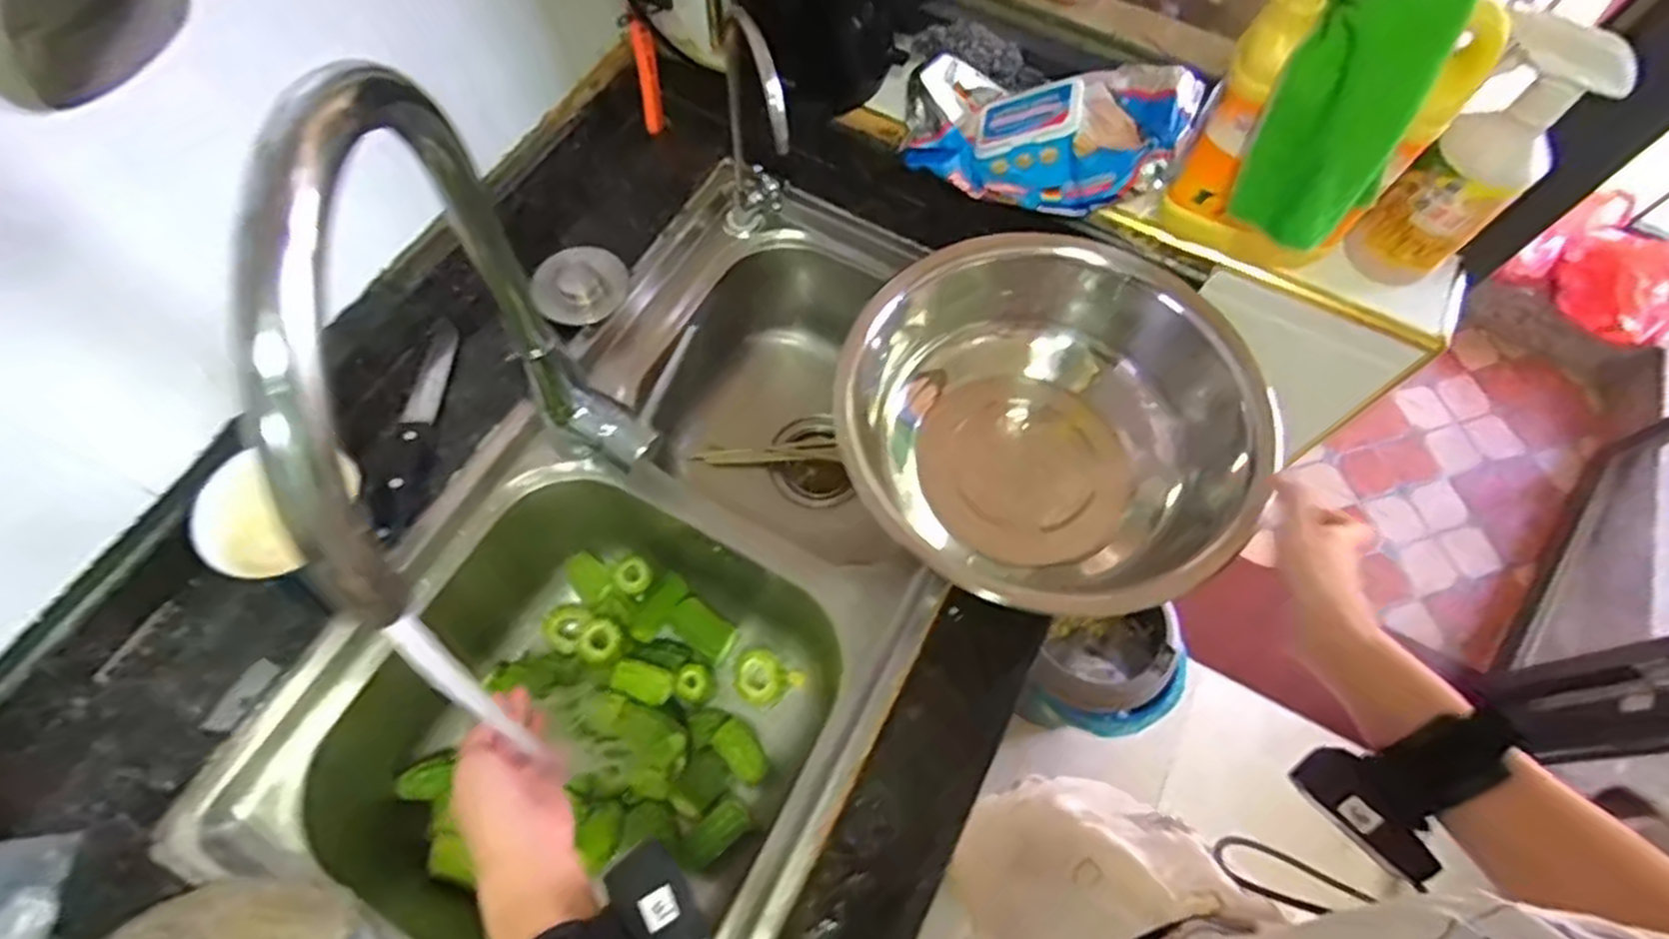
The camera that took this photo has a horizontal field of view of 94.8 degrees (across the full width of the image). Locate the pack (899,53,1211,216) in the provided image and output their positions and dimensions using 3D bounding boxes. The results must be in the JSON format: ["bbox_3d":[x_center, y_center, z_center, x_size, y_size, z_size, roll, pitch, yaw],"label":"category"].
[{"bbox_3d":[0.192,-0.306,0.689,0.232,0.076,0.129,16,66,5],"label":"pack"}]

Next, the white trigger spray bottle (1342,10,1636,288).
[{"bbox_3d":[0.498,-0.238,0.610,0.088,0.224,0.068,39,69,14],"label":"white trigger spray bottle"}]

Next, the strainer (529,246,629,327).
[{"bbox_3d":[-0.229,-0.166,0.696,0.085,0.021,0.064,-27,113,-21],"label":"strainer"}]

